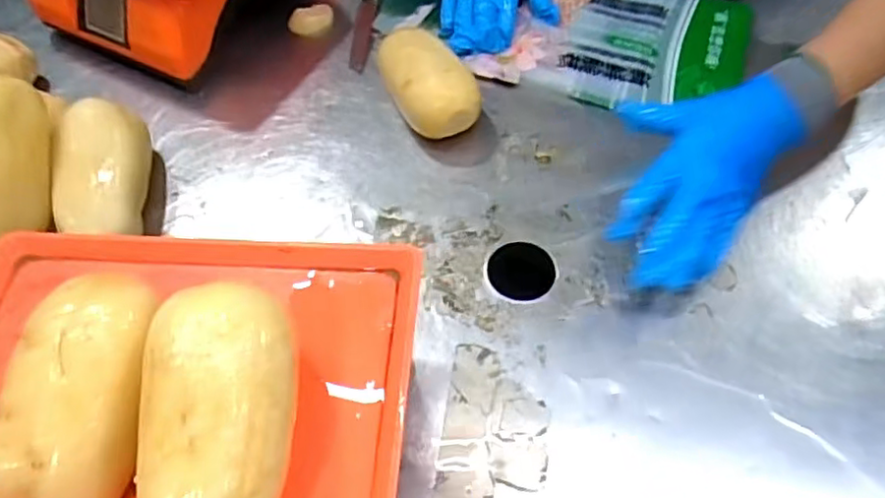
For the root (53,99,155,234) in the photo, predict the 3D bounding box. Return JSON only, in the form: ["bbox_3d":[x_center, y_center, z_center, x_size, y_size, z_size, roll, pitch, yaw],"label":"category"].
[{"bbox_3d":[-0.316,-0.066,0.599,0.075,0.076,0.139,-8,57,-1],"label":"root"}]

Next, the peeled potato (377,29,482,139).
[{"bbox_3d":[-0.015,-0.157,0.637,0.064,0.060,0.125,-27,60,-12],"label":"peeled potato"}]

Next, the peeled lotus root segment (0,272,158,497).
[{"bbox_3d":[-0.199,0.082,0.361,0.072,0.065,0.136,1,58,5],"label":"peeled lotus root segment"}]

